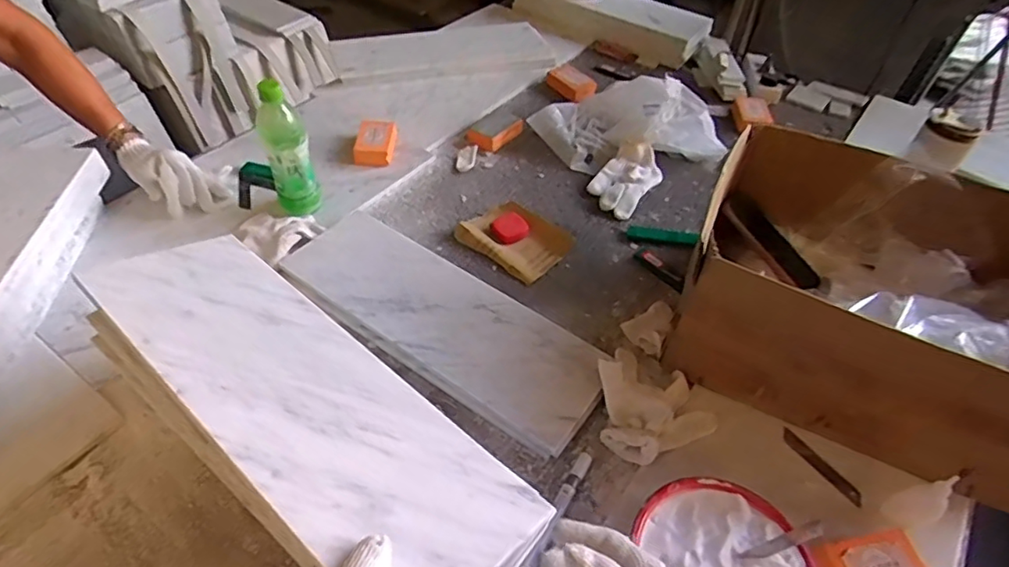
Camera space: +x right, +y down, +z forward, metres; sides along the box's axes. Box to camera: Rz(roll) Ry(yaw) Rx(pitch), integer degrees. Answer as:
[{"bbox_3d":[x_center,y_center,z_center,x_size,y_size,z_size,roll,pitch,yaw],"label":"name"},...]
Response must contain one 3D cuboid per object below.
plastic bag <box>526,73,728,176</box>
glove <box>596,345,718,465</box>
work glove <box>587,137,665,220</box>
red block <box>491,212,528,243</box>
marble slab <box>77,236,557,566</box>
[{"bbox_3d":[0.218,-0.304,1.066,0.332,0.115,0.180,0,48,-5],"label":"plastic bag"},{"bbox_3d":[0.163,0.132,0.688,0.128,0.064,0.139,-17,51,-19],"label":"glove"},{"bbox_3d":[0.207,-0.180,0.993,0.098,0.043,0.160,31,53,22],"label":"work glove"},{"bbox_3d":[0.010,-0.087,0.908,0.047,0.028,0.046,-23,53,-23],"label":"red block"},{"bbox_3d":[-0.174,0.085,0.488,0.443,0.009,0.157,33,35,25],"label":"marble slab"}]

